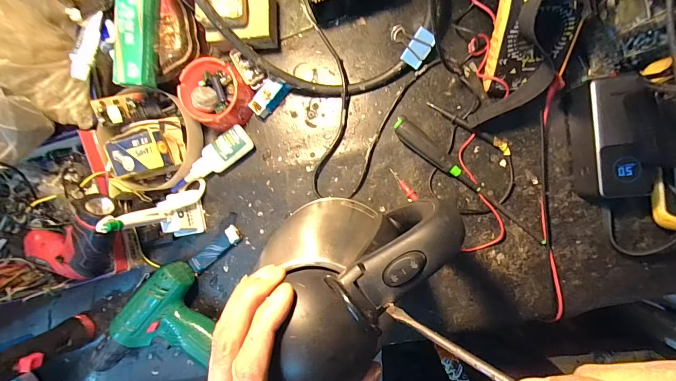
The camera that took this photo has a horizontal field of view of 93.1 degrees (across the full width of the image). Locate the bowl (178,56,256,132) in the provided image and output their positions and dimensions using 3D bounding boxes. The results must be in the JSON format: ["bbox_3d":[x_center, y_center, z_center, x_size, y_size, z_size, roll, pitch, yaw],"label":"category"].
[{"bbox_3d":[-0.158,-0.124,0.423,0.090,0.044,0.083,0,93,6],"label":"bowl"}]

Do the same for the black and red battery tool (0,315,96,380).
[{"bbox_3d":[-0.383,0.199,0.412,0.038,0.135,0.048,0,93,8],"label":"black and red battery tool"}]

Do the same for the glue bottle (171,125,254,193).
[{"bbox_3d":[-0.172,-0.038,0.437,0.123,0.025,0.038,-36,88,7],"label":"glue bottle"}]

